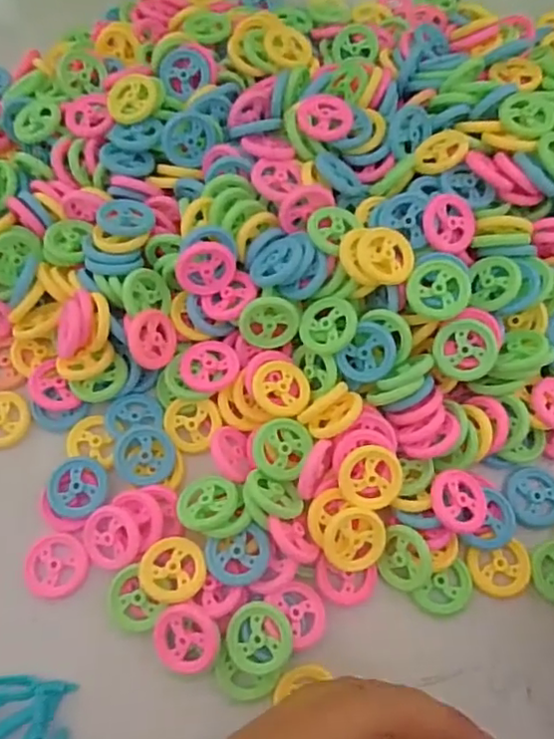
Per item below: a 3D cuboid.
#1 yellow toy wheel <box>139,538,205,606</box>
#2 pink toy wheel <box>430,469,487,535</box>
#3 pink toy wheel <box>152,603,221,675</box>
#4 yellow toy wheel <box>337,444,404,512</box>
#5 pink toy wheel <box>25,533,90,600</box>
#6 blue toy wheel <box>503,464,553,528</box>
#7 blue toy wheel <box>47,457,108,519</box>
[{"bbox_3d":[-0.048,0.092,0.271,0.029,0.006,0.029,0,67,0],"label":"yellow toy wheel"},{"bbox_3d":[0.087,0.062,0.280,0.029,0.005,0.028,14,67,-12],"label":"pink toy wheel"},{"bbox_3d":[-0.040,0.118,0.261,0.028,0.010,0.029,-5,85,9],"label":"pink toy wheel"},{"bbox_3d":[0.044,0.051,0.276,0.029,0.005,0.029,0,93,-6],"label":"yellow toy wheel"},{"bbox_3d":[-0.105,0.093,0.280,0.028,0.004,0.028,0,67,0],"label":"pink toy wheel"},{"bbox_3d":[0.130,0.063,0.297,0.030,0.004,0.030,0,67,0],"label":"blue toy wheel"},{"bbox_3d":[-0.098,0.058,0.290,0.028,0.007,0.028,0,67,0],"label":"blue toy wheel"}]

